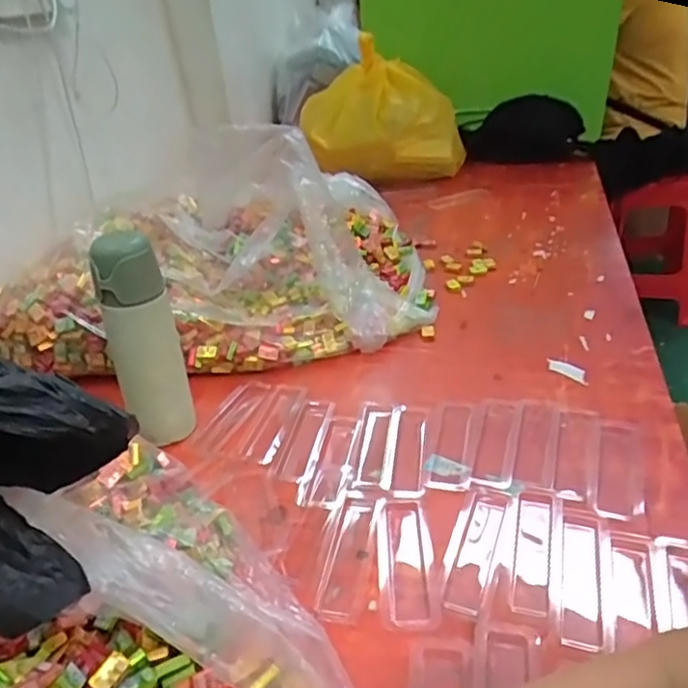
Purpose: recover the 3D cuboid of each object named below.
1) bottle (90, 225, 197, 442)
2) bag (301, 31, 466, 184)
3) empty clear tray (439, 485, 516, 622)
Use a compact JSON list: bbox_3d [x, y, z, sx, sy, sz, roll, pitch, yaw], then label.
[{"bbox_3d":[-0.212,0.000,0.661,0.065,0.224,0.059,-24,35,-27],"label":"bottle"},{"bbox_3d":[0.075,-0.487,1.322,0.290,0.244,0.192,24,43,39],"label":"bag"},{"bbox_3d":[0.118,0.177,0.540,0.050,0.007,0.136,8,34,22],"label":"empty clear tray"}]

